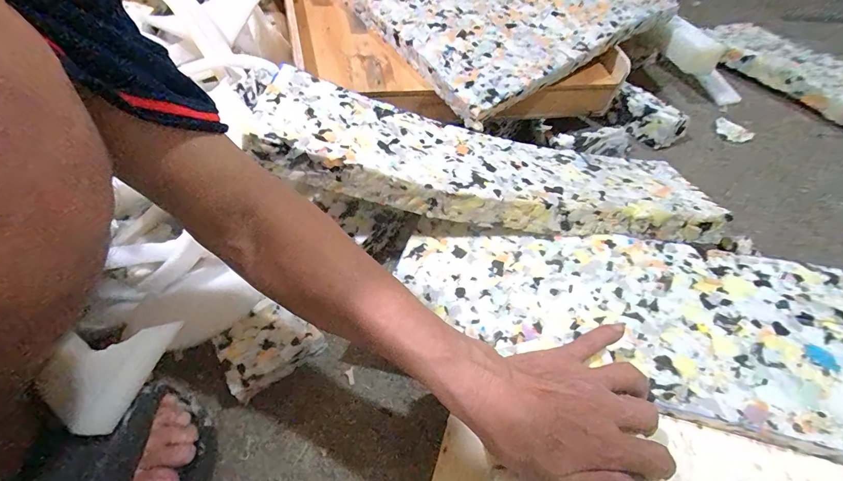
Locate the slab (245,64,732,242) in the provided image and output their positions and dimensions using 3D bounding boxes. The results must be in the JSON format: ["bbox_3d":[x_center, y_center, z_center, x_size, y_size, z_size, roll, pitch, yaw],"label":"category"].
[{"bbox_3d":[0.089,-0.091,0.465,0.546,0.067,0.160,9,47,-10],"label":"slab"}]

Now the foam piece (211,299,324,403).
[{"bbox_3d":[-0.172,0.114,0.425,0.095,0.034,0.086,-32,52,-22],"label":"foam piece"}]

